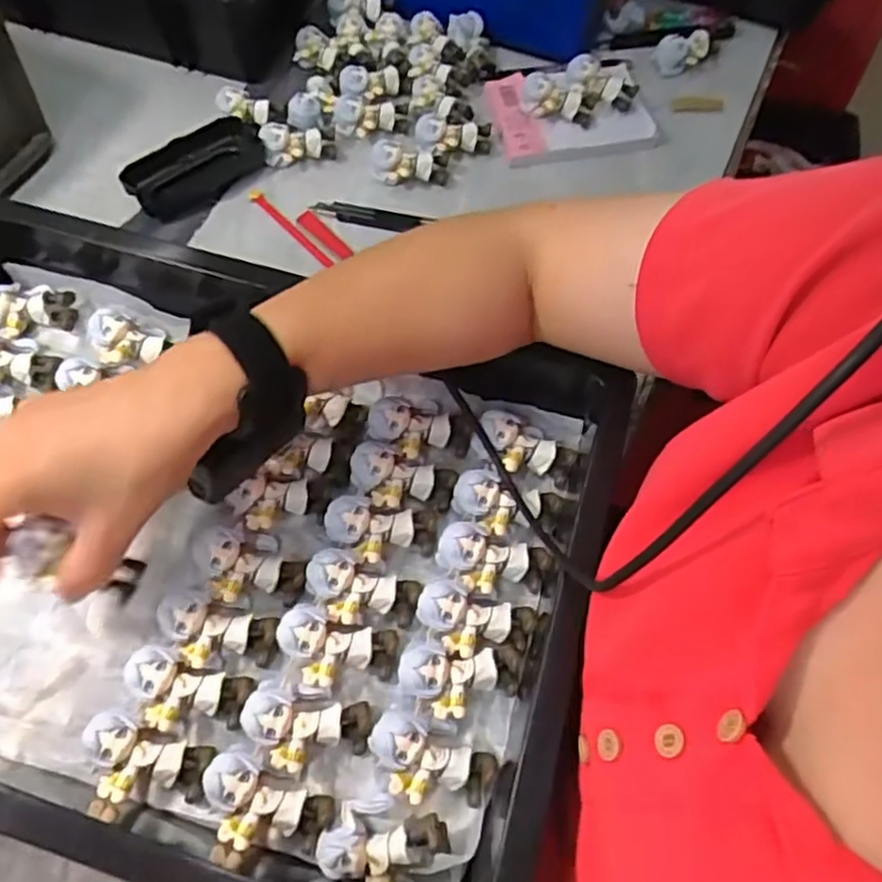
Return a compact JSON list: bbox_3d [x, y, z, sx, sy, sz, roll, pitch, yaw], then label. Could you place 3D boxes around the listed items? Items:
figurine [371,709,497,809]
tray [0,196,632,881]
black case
[{"bbox_3d":[-0.003,0.158,0.347,0.063,0.027,0.038,9,64,2],"label":"figurine"},{"bbox_3d":[-0.159,0.038,0.394,0.482,0.072,0.318,17,64,6],"label":"tray"},{"bbox_3d":[-0.207,-0.229,0.588,0.118,0.034,0.055,-25,67,-14],"label":"black case"}]

